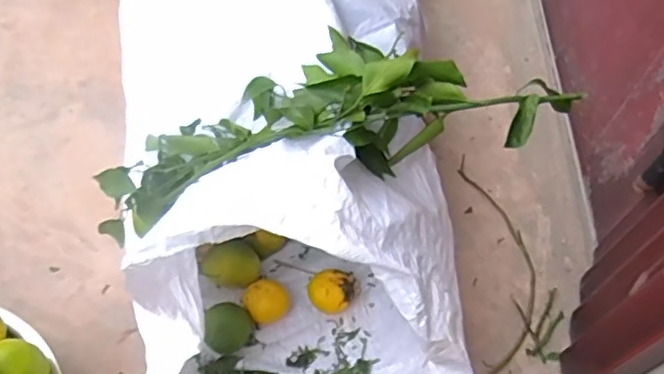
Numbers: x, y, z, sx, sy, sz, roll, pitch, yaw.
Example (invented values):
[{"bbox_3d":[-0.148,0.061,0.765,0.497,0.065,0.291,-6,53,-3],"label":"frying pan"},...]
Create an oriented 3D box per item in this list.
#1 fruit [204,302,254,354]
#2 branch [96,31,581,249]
[{"bbox_3d":[-0.122,0.168,0.728,0.057,0.051,0.055,-8,58,-10],"label":"fruit"},{"bbox_3d":[-0.026,-0.079,0.648,0.499,0.123,0.178,-15,56,17],"label":"branch"}]

